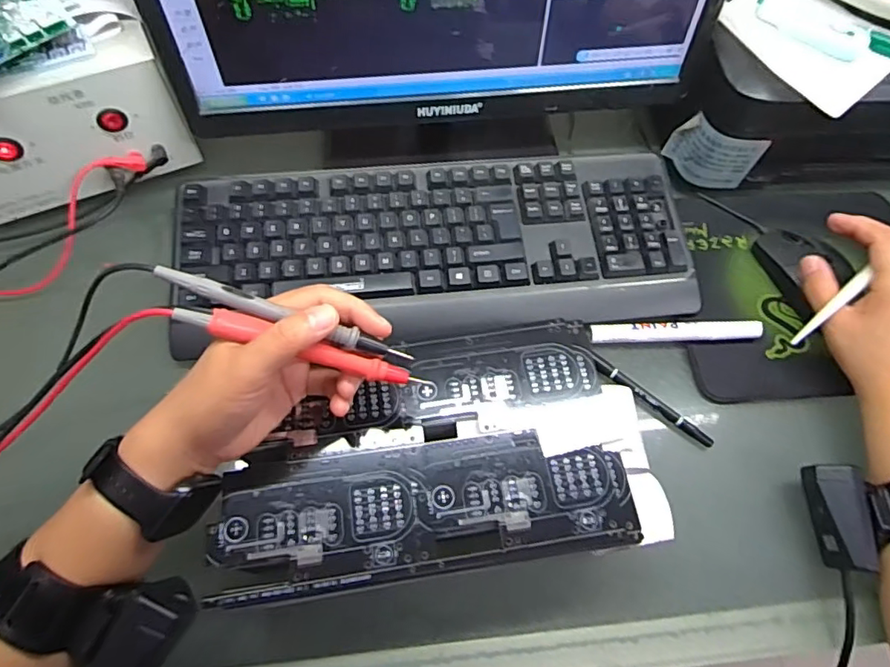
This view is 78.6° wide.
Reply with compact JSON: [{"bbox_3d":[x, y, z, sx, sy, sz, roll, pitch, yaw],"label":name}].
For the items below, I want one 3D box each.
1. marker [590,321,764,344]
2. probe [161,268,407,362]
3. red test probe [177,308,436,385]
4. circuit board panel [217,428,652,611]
[{"bbox_3d":[0.194,0.000,0.460,0.141,0.017,0.017,-1,64,-3],"label":"marker"},{"bbox_3d":[-0.087,-0.009,0.299,0.141,0.008,0.010,20,64,-8],"label":"probe"},{"bbox_3d":[-0.075,0.008,0.301,0.140,0.008,0.017,18,63,-12],"label":"red test probe"},{"bbox_3d":[-0.011,0.103,0.328,0.245,0.008,0.074,-7,65,-6],"label":"circuit board panel"}]

